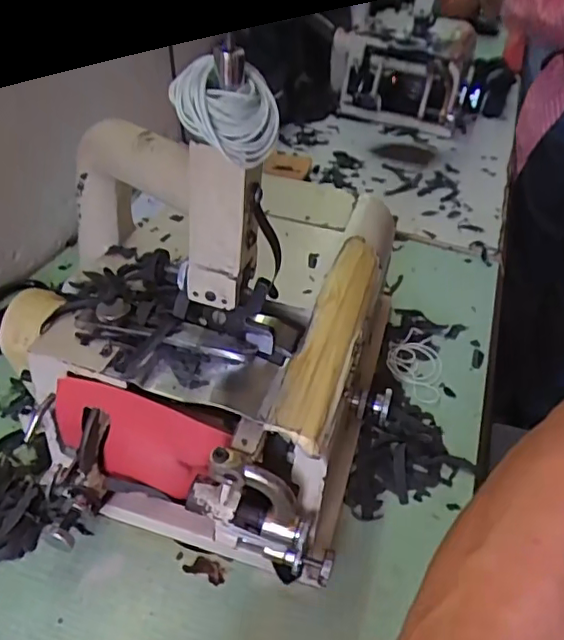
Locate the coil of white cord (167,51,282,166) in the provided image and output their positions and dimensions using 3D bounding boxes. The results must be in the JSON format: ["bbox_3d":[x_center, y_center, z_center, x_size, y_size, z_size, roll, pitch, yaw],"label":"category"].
[{"bbox_3d":[-0.032,-0.121,0.335,0.061,0.045,0.049,2,38,-5],"label":"coil of white cord"}]

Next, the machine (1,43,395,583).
[{"bbox_3d":[-0.047,-0.055,0.501,0.281,0.331,0.368,12,39,7],"label":"machine"}]

